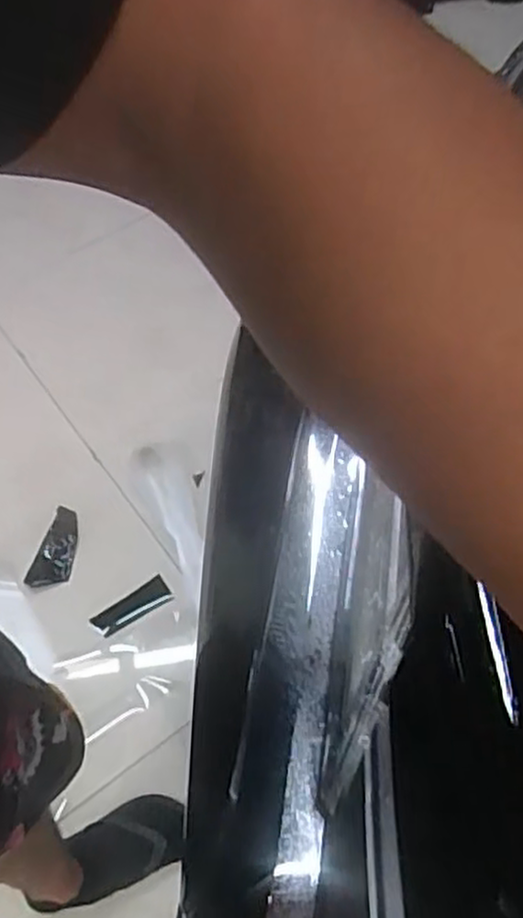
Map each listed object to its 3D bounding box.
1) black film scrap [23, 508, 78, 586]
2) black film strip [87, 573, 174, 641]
[{"bbox_3d":[-0.410,0.185,1.466,0.077,0.009,0.174,17,59,2],"label":"black film scrap"},{"bbox_3d":[-0.256,0.295,1.429,0.158,0.009,0.057,-31,66,-15],"label":"black film strip"}]

